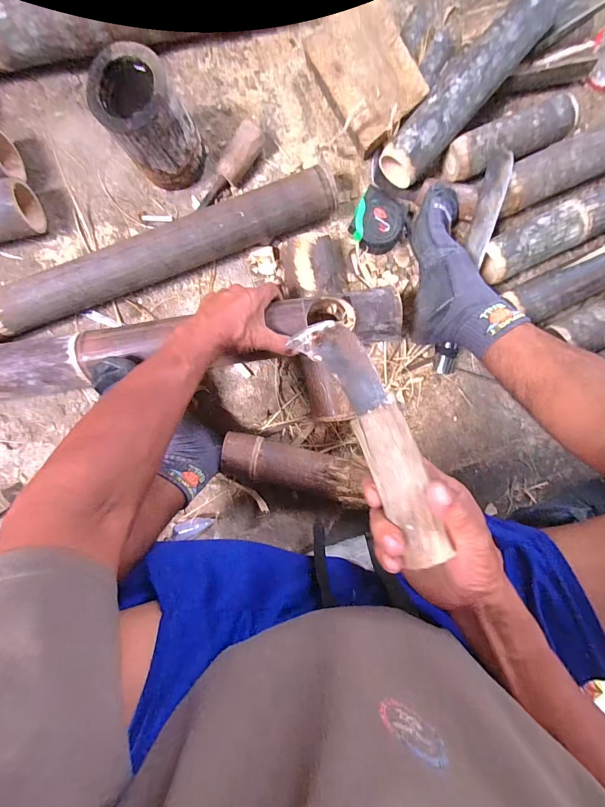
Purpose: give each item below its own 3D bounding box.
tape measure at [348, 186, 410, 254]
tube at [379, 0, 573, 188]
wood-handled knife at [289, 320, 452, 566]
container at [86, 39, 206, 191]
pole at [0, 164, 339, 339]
[{"bbox_3d":[0.121,-0.282,0.572,0.085,0.038,0.092,0,95,-3],"label":"tape measure"},{"bbox_3d":[0.248,-0.460,0.511,0.063,0.060,0.343,42,92,-5],"label":"tube"},{"bbox_3d":[0.056,0.022,0.299,0.048,0.026,0.212,-24,75,0],"label":"wood-handled knife"},{"bbox_3d":[-0.202,-0.370,0.494,0.092,0.147,0.104,-41,96,2],"label":"container"},{"bbox_3d":[-0.229,-0.201,0.533,0.616,0.075,0.063,-21,96,-1],"label":"pole"}]

